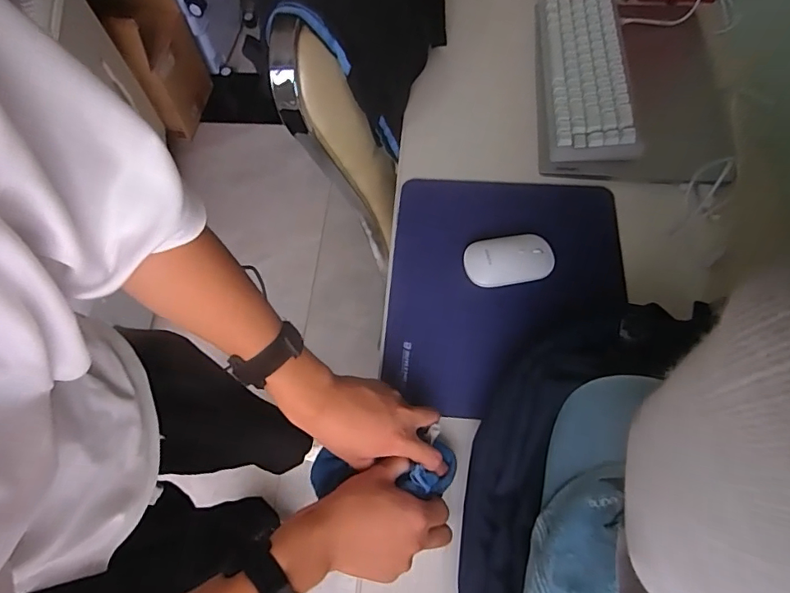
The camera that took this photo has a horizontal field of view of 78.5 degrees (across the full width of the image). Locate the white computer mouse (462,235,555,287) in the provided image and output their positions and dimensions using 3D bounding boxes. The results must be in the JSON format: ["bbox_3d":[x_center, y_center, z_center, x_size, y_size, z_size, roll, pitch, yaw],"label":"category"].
[{"bbox_3d":[0.137,-0.042,0.582,0.106,0.023,0.060,-11,64,-2],"label":"white computer mouse"}]

